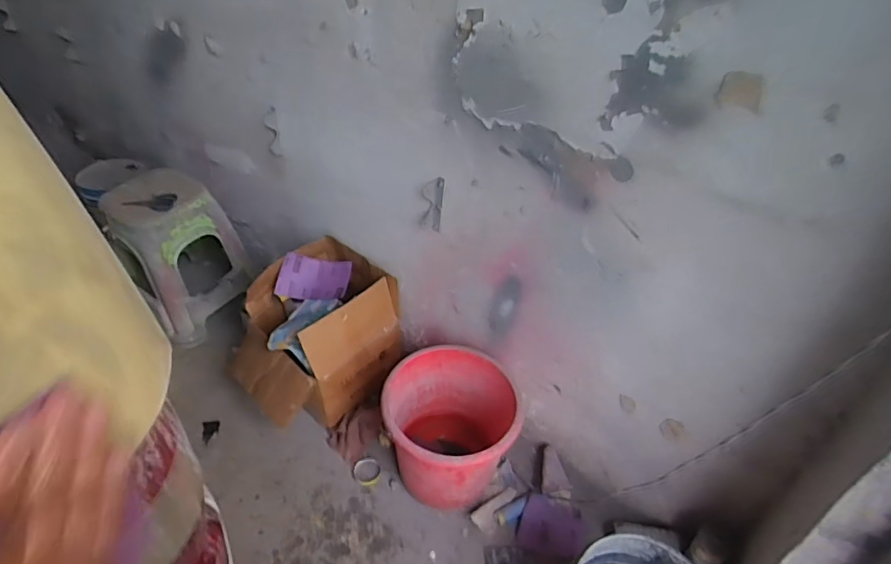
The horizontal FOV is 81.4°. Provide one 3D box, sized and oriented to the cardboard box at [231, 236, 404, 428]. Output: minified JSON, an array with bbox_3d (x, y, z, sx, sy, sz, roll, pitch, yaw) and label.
[{"bbox_3d":[-0.426,0.161,1.647,0.419,0.357,0.453,33,45,30],"label":"cardboard box"}]

